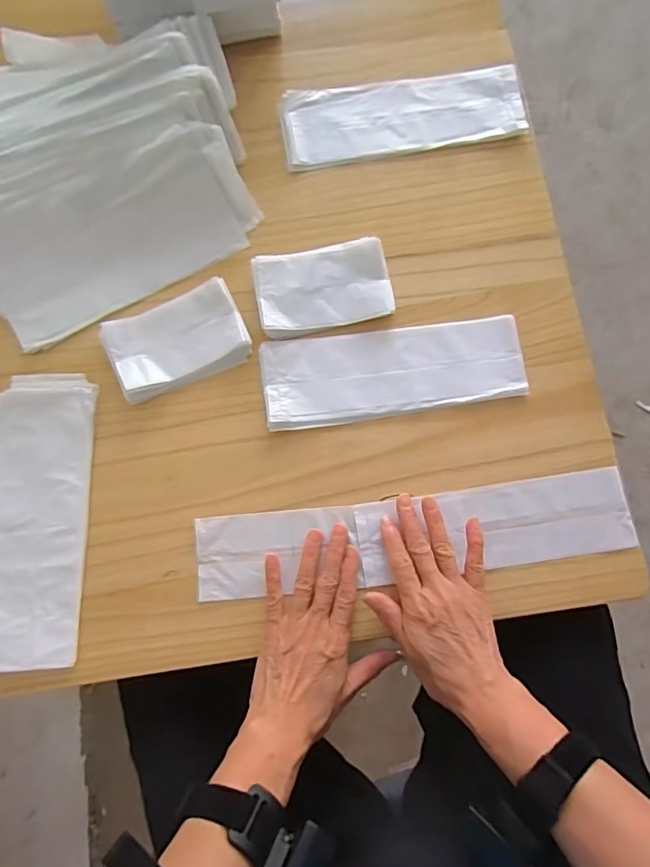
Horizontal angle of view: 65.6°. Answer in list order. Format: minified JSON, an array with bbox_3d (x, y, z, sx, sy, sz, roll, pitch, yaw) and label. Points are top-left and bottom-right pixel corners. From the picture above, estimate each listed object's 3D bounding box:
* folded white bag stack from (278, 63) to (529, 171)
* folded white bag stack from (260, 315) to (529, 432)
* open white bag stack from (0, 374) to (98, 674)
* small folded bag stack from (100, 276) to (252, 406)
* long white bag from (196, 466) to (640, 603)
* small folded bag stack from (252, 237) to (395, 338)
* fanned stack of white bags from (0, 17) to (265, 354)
[{"bbox_3d":[0.082,-0.340,0.539,0.252,0.010,0.086,-8,81,0],"label":"folded white bag stack"},{"bbox_3d":[0.064,-0.061,0.485,0.245,0.007,0.087,-7,81,0],"label":"folded white bag stack"},{"bbox_3d":[-0.307,0.083,0.467,0.175,0.011,0.263,-5,81,1],"label":"open white bag stack"},{"bbox_3d":[-0.142,-0.091,0.487,0.127,0.015,0.085,-23,81,-2],"label":"small folded bag stack"},{"bbox_3d":[0.079,0.094,0.457,0.387,0.011,0.074,-6,81,0],"label":"long white bag"},{"bbox_3d":[-0.001,-0.144,0.498,0.130,0.016,0.079,-11,81,0],"label":"small folded bag stack"},{"bbox_3d":[-0.231,-0.282,0.498,0.298,0.070,0.290,-26,81,-3],"label":"fanned stack of white bags"}]

